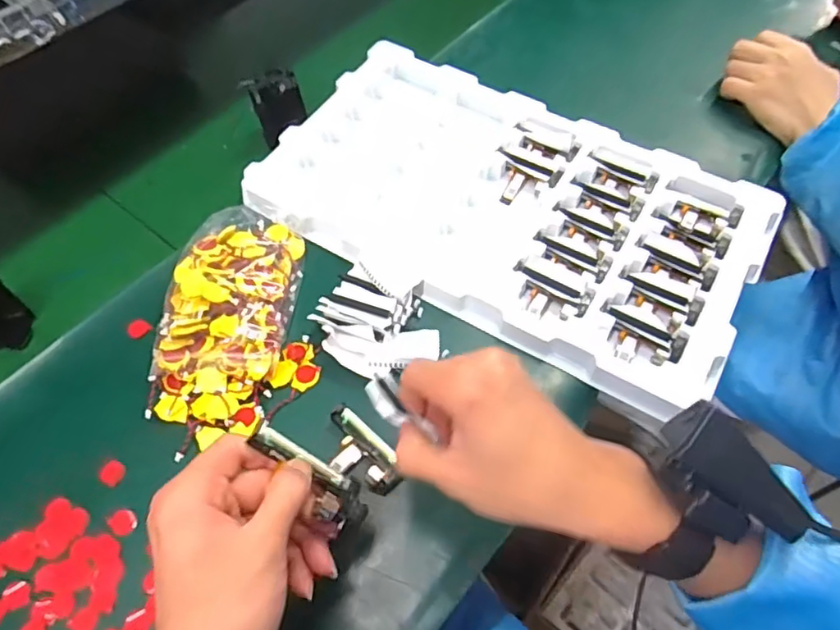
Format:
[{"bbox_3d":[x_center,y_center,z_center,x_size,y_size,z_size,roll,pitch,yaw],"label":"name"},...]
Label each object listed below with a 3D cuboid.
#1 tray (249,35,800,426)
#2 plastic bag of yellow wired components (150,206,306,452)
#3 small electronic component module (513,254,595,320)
[{"bbox_3d":[0.078,-0.103,0.529,0.434,0.030,0.263,27,65,16],"label":"tray"},{"bbox_3d":[-0.154,-0.001,0.457,0.093,0.030,0.183,3,61,3],"label":"plastic bag of yellow wired components"},{"bbox_3d":[0.107,-0.020,0.476,0.068,0.011,0.047,32,66,18],"label":"small electronic component module"}]

